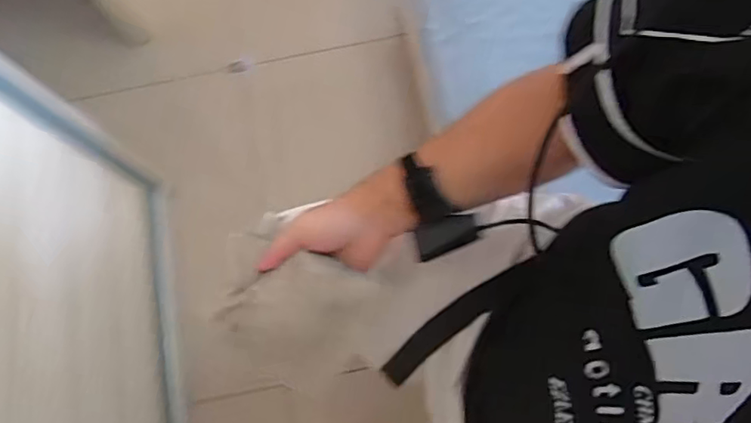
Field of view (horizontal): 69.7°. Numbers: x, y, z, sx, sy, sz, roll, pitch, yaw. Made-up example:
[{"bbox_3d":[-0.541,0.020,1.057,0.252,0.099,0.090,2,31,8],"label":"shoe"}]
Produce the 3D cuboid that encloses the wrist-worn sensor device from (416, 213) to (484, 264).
[{"bbox_3d":[0.071,0.025,0.541,0.063,0.017,0.030,-20,100,3],"label":"wrist-worn sensor device"}]

